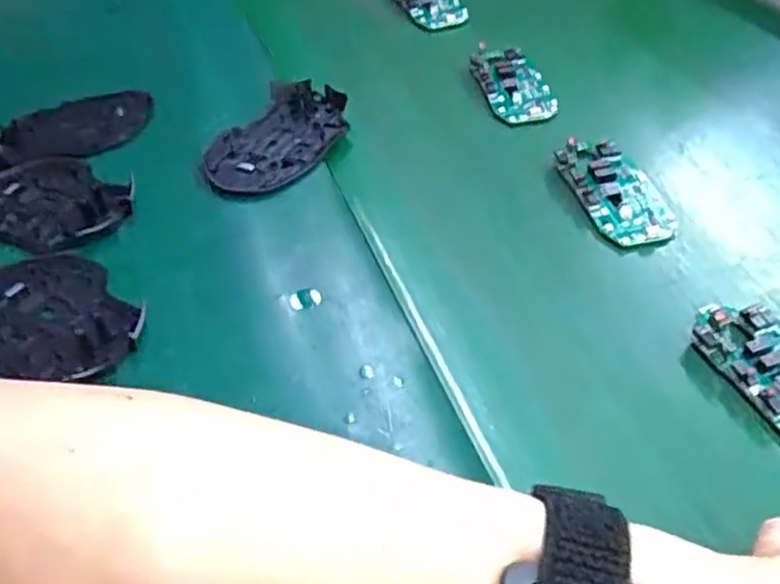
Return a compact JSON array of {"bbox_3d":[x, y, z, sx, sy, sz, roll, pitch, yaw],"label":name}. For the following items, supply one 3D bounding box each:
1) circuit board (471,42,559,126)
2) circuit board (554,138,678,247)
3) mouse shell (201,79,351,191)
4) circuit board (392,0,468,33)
[{"bbox_3d":[0.089,-0.146,0.519,0.047,0.016,0.079,-12,43,-5],"label":"circuit board"},{"bbox_3d":[0.132,-0.060,0.433,0.045,0.018,0.084,-15,43,-7],"label":"circuit board"},{"bbox_3d":[-0.072,-0.099,0.482,0.068,0.018,0.107,20,50,27],"label":"mouse shell"},{"bbox_3d":[0.032,-0.246,0.623,0.045,0.019,0.090,-19,44,-12],"label":"circuit board"}]

